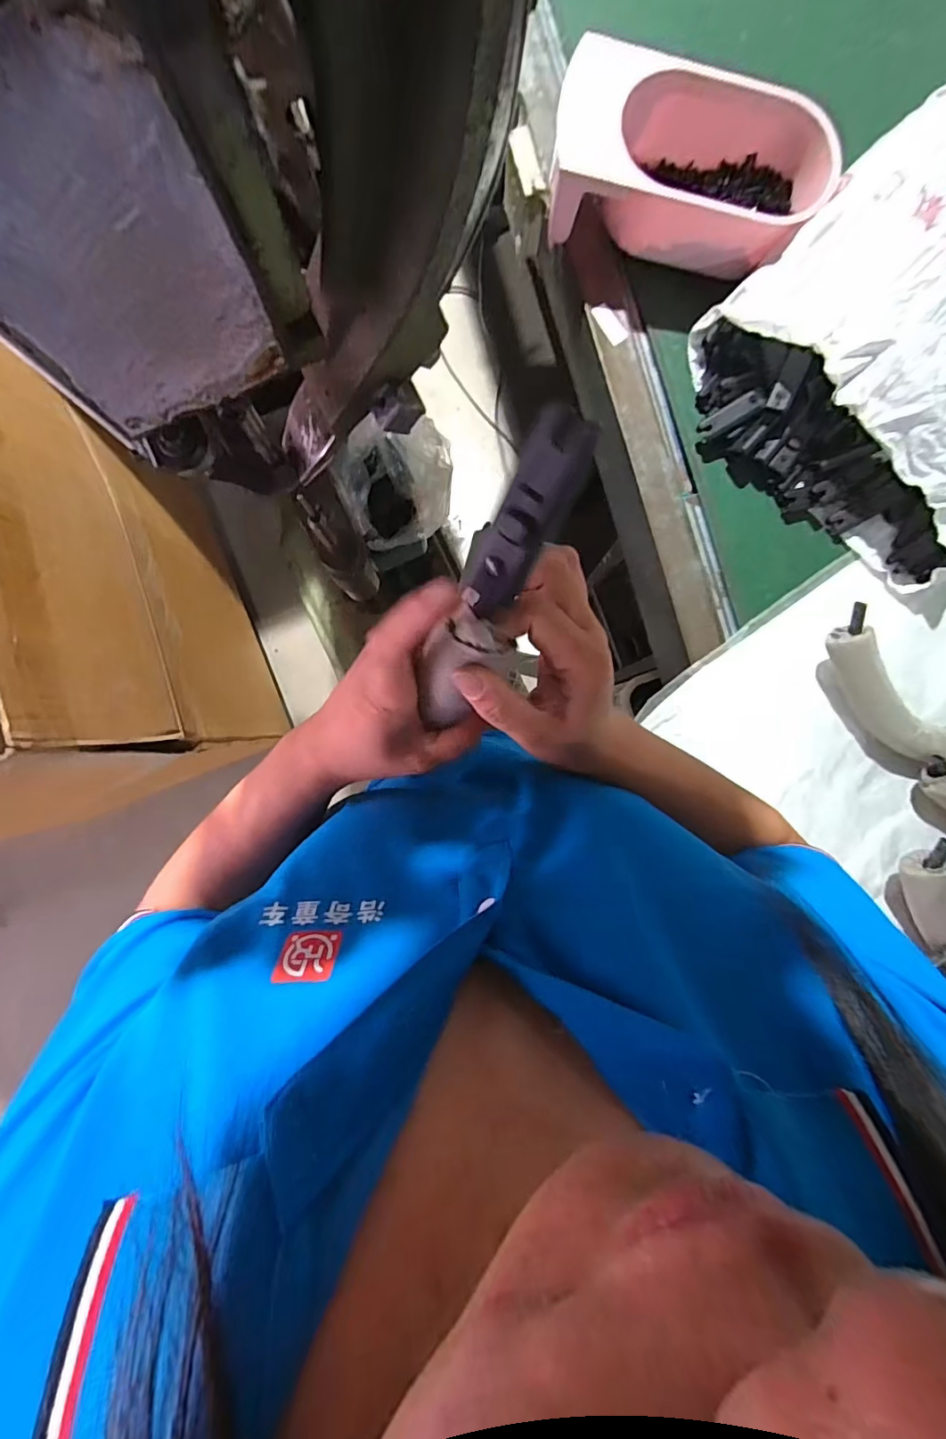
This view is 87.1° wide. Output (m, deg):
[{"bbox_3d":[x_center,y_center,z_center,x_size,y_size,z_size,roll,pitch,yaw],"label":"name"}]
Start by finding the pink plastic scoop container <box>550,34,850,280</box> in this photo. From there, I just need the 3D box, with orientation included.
[{"bbox_3d":[0.245,-0.627,0.559,0.296,0.104,0.170,8,89,0],"label":"pink plastic scoop container"}]

